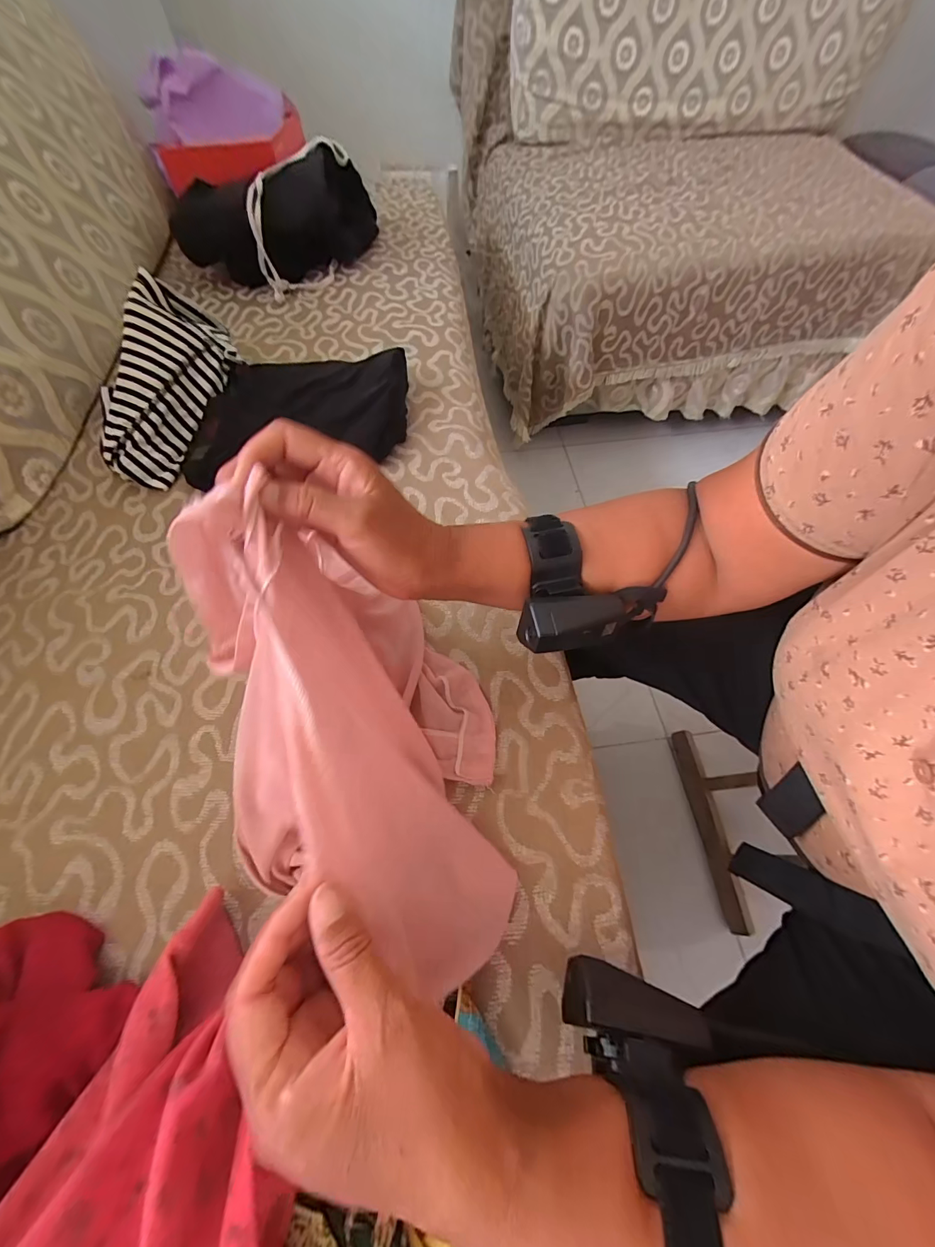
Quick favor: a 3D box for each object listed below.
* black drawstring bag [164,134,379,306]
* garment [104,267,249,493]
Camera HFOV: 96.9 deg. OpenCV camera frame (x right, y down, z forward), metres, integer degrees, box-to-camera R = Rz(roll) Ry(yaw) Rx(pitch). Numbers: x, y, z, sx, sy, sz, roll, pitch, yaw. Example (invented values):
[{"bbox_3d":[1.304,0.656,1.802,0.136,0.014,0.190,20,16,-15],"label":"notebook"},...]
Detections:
[{"bbox_3d":[-0.294,-0.624,0.650,0.311,0.139,0.118,-18,63,-9],"label":"black drawstring bag"},{"bbox_3d":[-0.365,-0.295,0.507,0.104,0.078,0.256,11,84,7],"label":"garment"}]

